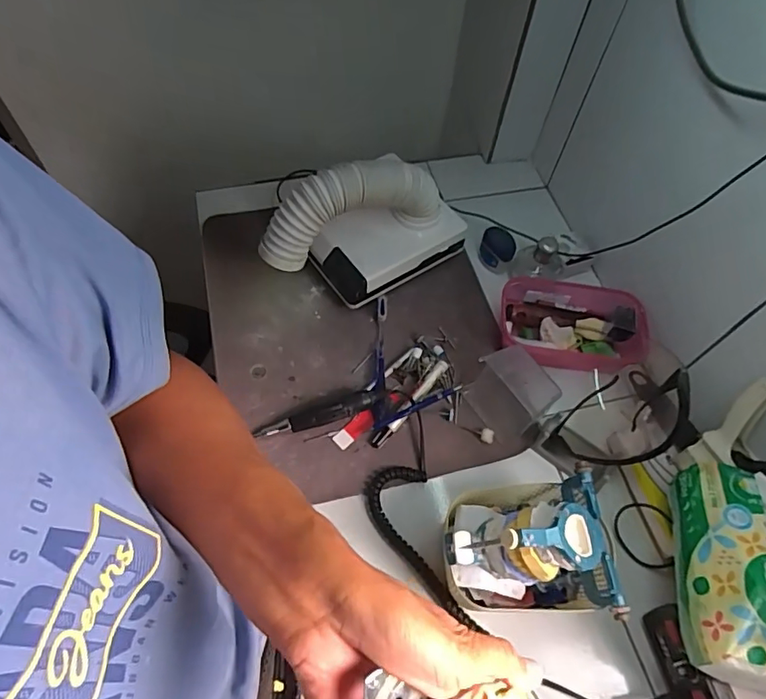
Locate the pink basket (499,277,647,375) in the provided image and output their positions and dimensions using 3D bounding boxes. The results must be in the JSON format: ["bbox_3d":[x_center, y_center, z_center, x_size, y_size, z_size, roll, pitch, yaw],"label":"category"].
[{"bbox_3d":[0.258,-0.037,0.711,0.184,0.071,0.117,9,60,1],"label":"pink basket"}]

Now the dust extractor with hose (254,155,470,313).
[{"bbox_3d":[-0.021,-0.153,0.703,0.262,0.175,0.111,-28,66,-18],"label":"dust extractor with hose"}]

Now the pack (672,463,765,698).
[{"bbox_3d":[0.354,0.208,0.481,0.119,0.070,0.198,12,60,3],"label":"pack"}]

